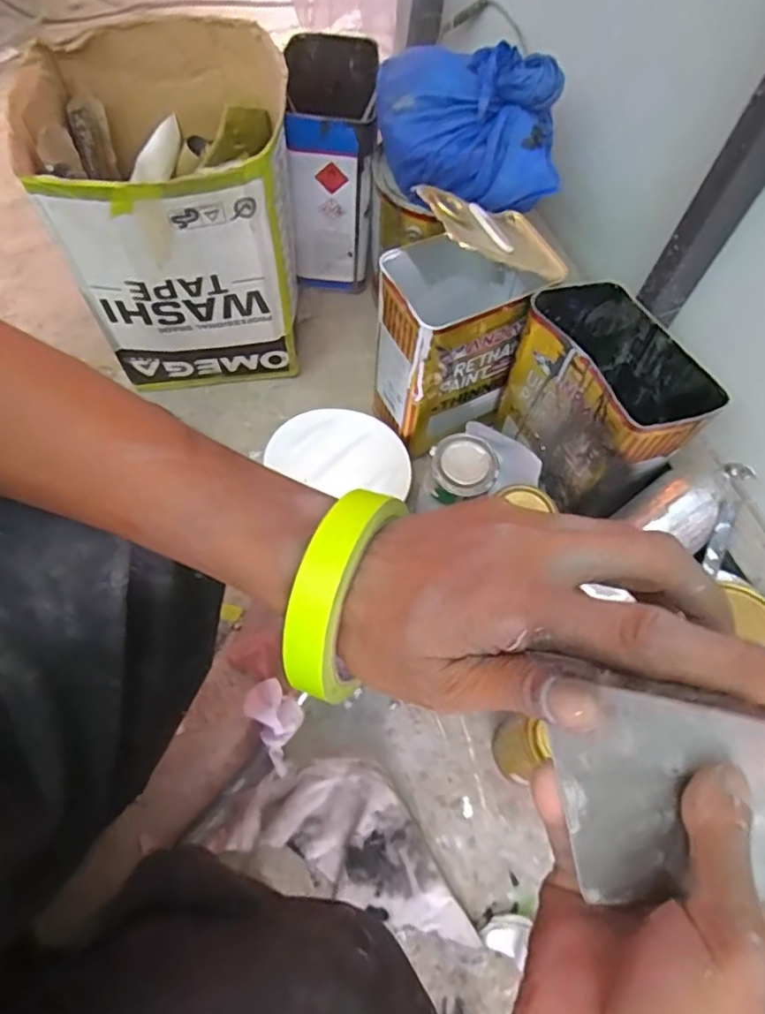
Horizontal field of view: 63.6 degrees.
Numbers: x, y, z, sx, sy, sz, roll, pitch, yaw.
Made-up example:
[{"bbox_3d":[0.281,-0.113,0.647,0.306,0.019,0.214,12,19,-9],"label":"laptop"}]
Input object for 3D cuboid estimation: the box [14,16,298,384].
[{"bbox_3d":[-0.227,-0.327,0.711,0.243,0.286,0.242,-6,65,-6],"label":"box"}]

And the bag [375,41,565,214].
[{"bbox_3d":[0.084,-0.393,0.629,0.175,0.109,0.147,1,65,-3],"label":"bag"}]

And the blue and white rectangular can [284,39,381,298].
[{"bbox_3d":[-0.065,-0.438,0.812,0.104,0.244,0.181,-3,65,-5],"label":"blue and white rectangular can"}]

